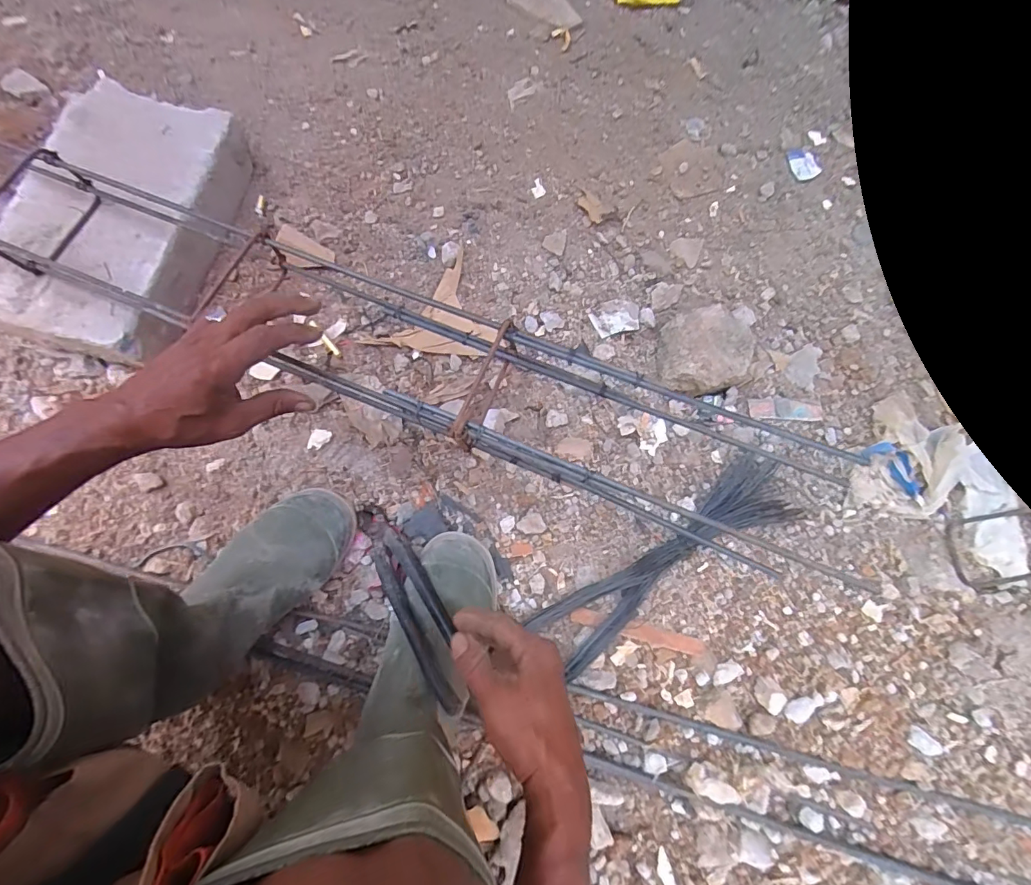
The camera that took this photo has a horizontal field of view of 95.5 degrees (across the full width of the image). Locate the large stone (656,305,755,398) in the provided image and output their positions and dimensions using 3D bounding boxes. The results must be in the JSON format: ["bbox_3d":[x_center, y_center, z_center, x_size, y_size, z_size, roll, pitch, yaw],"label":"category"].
[{"bbox_3d":[0.222,-0.105,0.558,0.102,0.047,0.095,0,78,1],"label":"large stone"}]

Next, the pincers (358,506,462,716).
[{"bbox_3d":[-0.105,0.153,0.473,0.047,0.029,0.238,-35,53,-6],"label":"pincers"}]

